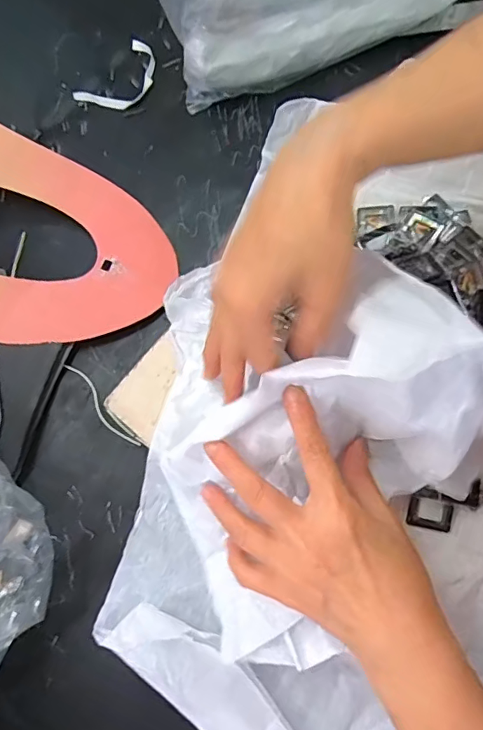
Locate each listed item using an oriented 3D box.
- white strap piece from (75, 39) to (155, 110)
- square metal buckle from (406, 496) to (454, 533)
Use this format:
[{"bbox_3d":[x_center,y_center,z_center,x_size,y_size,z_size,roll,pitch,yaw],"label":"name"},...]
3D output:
[{"bbox_3d":[-0.112,-0.269,0.475,0.085,0.007,0.054,-43,79,-9],"label":"white strap piece"},{"bbox_3d":[0.128,0.100,0.338,0.029,0.004,0.023,12,107,16],"label":"square metal buckle"}]

